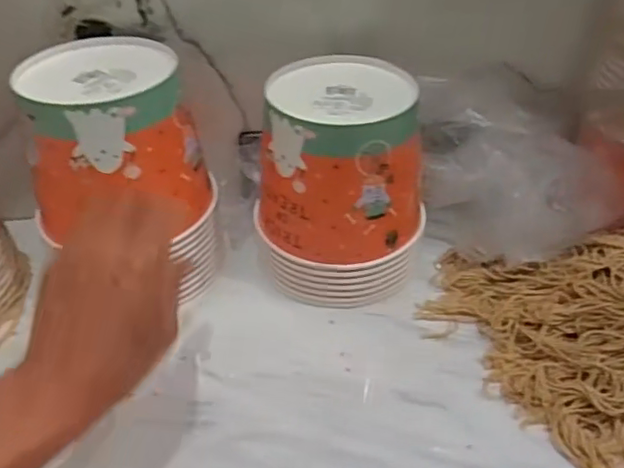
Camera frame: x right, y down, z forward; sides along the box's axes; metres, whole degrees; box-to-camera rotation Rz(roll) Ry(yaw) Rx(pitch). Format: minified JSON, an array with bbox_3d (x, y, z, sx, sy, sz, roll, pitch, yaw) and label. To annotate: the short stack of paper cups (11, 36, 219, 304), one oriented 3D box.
[{"bbox_3d":[-0.162,-0.052,0.531,0.134,0.195,0.122,0,40,3],"label":"short stack of paper cups"}]

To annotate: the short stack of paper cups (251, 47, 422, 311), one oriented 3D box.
[{"bbox_3d":[0.025,-0.044,0.547,0.153,0.179,0.132,4,40,6],"label":"short stack of paper cups"}]

